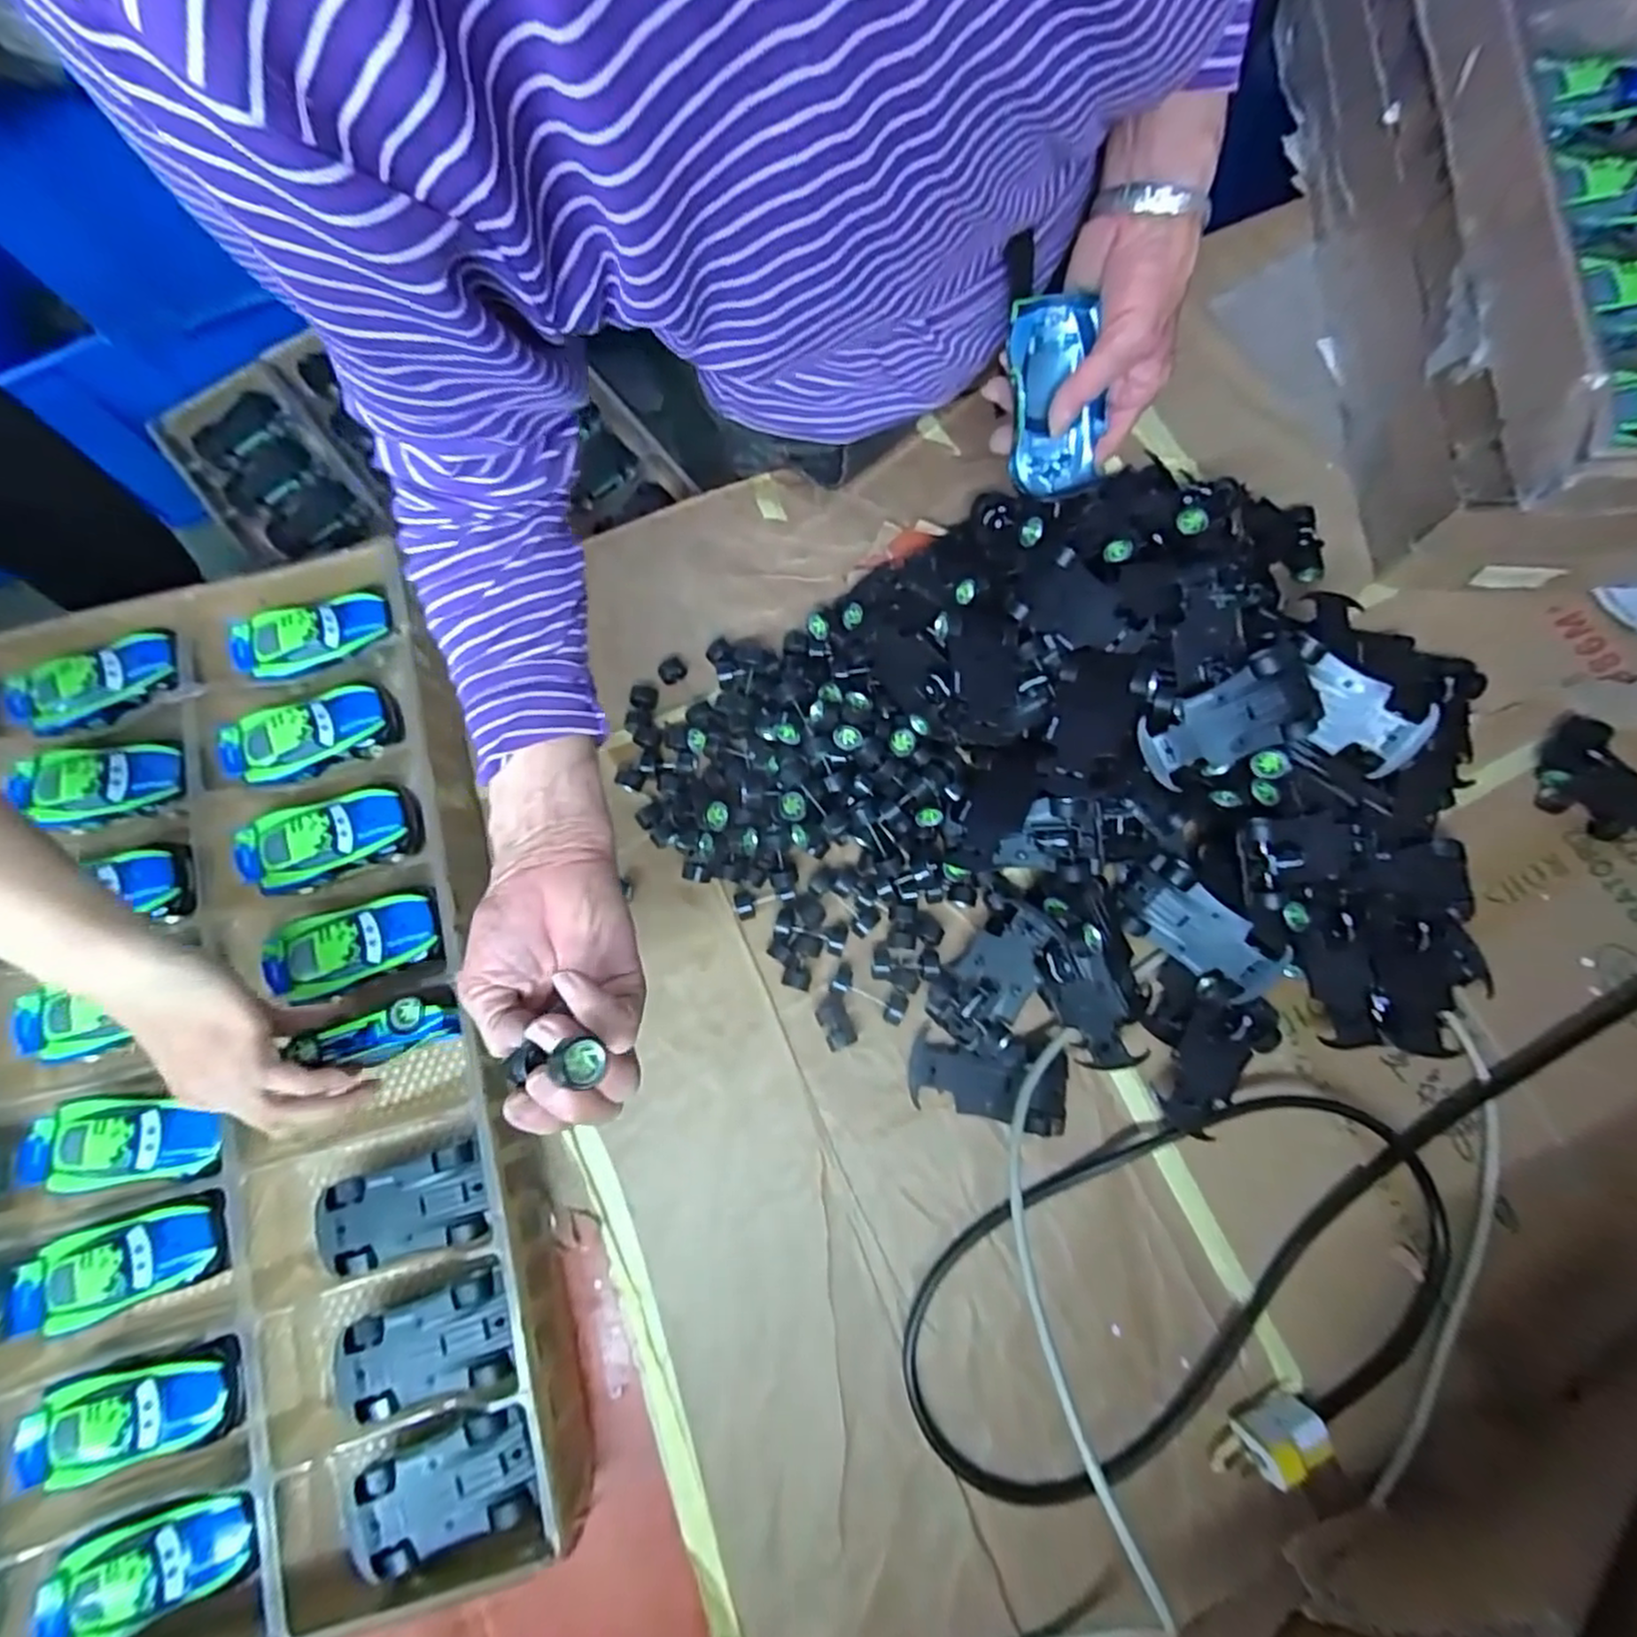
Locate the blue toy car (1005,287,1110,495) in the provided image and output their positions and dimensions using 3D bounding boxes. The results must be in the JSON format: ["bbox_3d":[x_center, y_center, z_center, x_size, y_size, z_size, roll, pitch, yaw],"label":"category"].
[{"bbox_3d":[0.144,-0.257,0.434,0.052,0.022,0.107,-11,112,-2],"label":"blue toy car"}]

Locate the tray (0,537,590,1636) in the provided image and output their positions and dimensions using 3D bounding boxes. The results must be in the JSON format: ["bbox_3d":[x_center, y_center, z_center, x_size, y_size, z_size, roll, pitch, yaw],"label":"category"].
[{"bbox_3d":[-0.447,0.166,0.463,0.469,0.053,0.655,-16,77,-3],"label":"tray"}]

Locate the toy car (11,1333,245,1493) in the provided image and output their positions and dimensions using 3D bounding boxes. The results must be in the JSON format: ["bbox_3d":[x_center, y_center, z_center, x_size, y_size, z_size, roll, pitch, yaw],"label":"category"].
[{"bbox_3d":[-0.401,0.352,0.421,0.115,0.033,0.059,-17,78,-4],"label":"toy car"}]

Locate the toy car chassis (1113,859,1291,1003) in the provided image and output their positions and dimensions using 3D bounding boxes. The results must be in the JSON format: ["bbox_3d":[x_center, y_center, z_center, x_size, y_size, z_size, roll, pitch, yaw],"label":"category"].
[{"bbox_3d":[0.258,0.073,0.481,0.105,0.023,0.054,41,116,15],"label":"toy car chassis"}]

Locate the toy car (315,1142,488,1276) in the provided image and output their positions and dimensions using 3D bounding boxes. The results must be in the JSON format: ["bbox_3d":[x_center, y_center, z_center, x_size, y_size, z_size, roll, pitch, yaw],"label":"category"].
[{"bbox_3d":[-0.258,0.244,0.447,0.100,0.027,0.055,-14,79,-4],"label":"toy car"}]

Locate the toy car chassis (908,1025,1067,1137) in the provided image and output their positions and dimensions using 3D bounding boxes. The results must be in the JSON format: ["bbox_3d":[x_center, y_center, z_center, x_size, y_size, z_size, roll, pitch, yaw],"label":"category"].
[{"bbox_3d":[0.116,0.179,0.482,0.106,0.017,0.053,8,77,2],"label":"toy car chassis"}]

